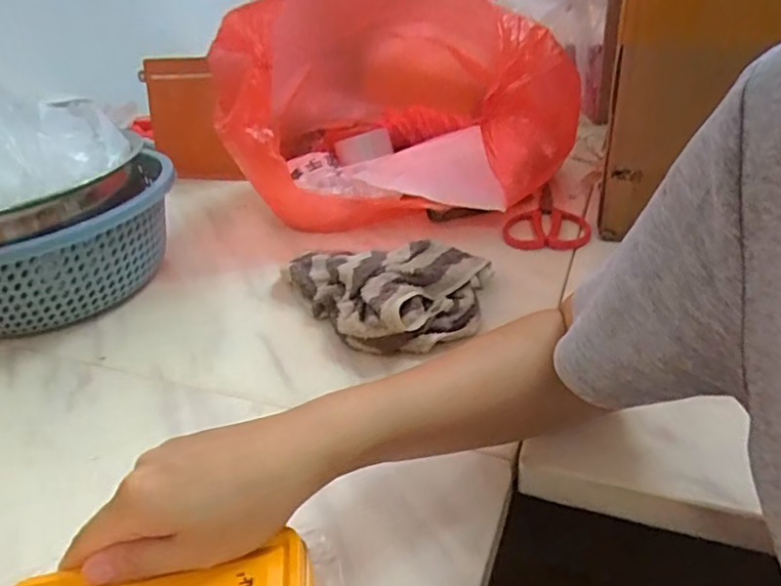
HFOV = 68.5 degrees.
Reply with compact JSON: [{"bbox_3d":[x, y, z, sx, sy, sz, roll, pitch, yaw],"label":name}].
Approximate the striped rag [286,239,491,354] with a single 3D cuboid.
[{"bbox_3d":[-0.018,-0.005,0.588,0.219,0.059,0.166,6,33,18],"label":"striped rag"}]

